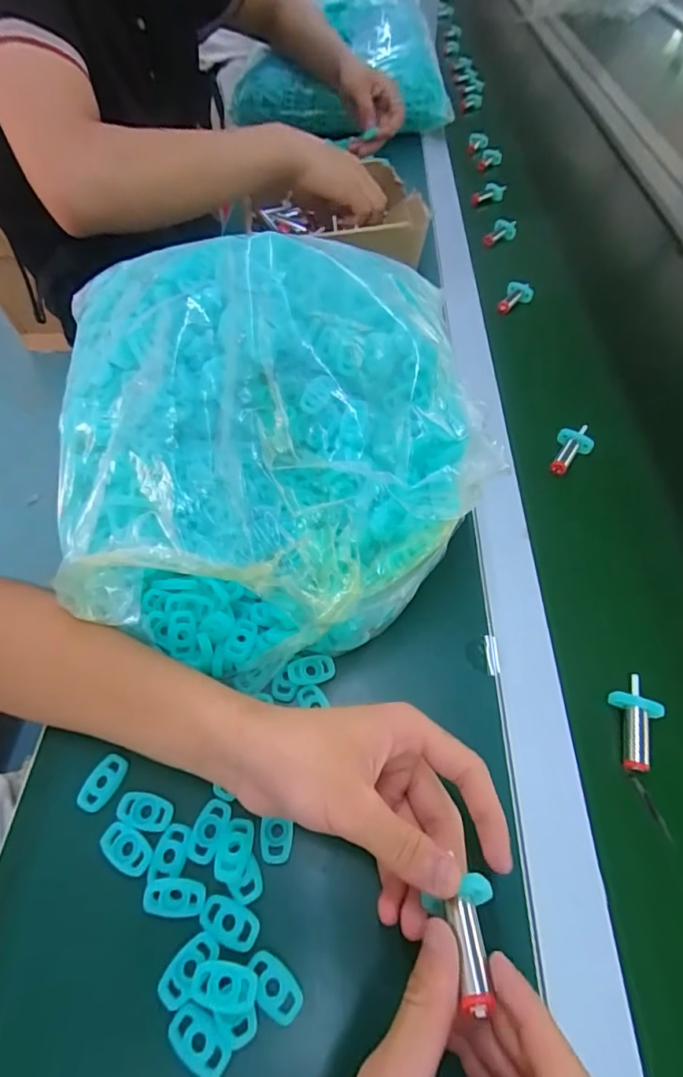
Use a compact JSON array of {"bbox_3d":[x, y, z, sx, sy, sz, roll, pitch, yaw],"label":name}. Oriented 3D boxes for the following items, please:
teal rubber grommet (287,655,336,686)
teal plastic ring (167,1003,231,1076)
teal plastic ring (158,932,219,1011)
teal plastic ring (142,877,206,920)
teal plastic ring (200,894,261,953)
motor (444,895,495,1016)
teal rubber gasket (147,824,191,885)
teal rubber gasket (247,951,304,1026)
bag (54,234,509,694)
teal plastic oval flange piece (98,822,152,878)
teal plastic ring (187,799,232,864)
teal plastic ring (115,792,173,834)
[{"bbox_3d":[-0.020,0.090,0.339,0.031,0.009,0.018,-12,57,-6],"label":"teal rubber grommet"},{"bbox_3d":[-0.068,0.242,0.239,0.032,0.004,0.020,28,62,18],"label":"teal plastic ring"},{"bbox_3d":[-0.078,0.218,0.252,0.017,0.005,0.034,33,64,21],"label":"teal plastic ring"},{"bbox_3d":[-0.090,0.195,0.269,0.033,0.005,0.017,1,57,3],"label":"teal plastic ring"},{"bbox_3d":[-0.059,0.204,0.265,0.032,0.005,0.018,18,59,13],"label":"teal plastic ring"},{"bbox_3d":[0.053,0.175,0.207,0.015,0.016,0.038,3,17,4],"label":"motor"},{"bbox_3d":[-0.097,0.178,0.281,0.018,0.005,0.028,5,57,5],"label":"teal rubber gasket"},{"bbox_3d":[-0.034,0.225,0.249,0.032,0.005,0.018,32,63,20],"label":"teal rubber gasket"},{"bbox_3d":[-0.082,-0.096,0.380,0.267,0.120,0.363,-19,58,-10],"label":"bag"},{"bbox_3d":[-0.123,0.177,0.283,0.033,0.004,0.019,25,61,17],"label":"teal plastic oval flange piece"},{"bbox_3d":[-0.076,0.169,0.288,0.018,0.005,0.032,15,59,11],"label":"teal plastic ring"},{"bbox_3d":[-0.116,0.162,0.294,0.032,0.004,0.018,10,58,8],"label":"teal plastic ring"}]

